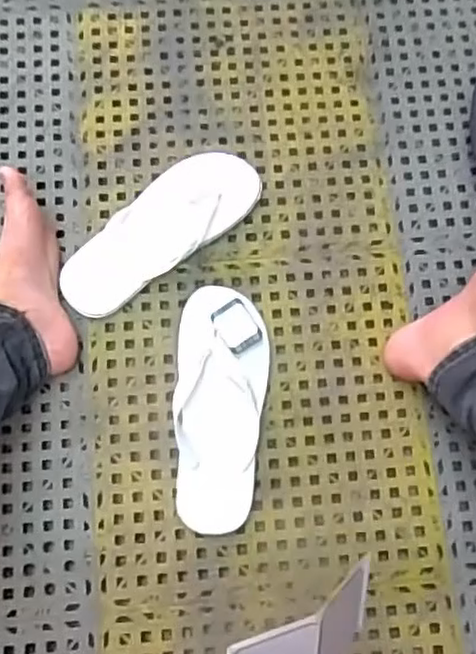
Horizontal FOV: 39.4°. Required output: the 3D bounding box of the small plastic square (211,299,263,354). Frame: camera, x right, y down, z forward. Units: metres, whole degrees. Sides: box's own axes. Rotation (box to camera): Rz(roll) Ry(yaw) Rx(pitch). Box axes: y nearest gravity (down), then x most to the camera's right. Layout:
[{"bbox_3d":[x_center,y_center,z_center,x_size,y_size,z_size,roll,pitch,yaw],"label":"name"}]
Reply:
[{"bbox_3d":[-0.001,-0.001,0.770,0.044,0.009,0.056,-33,80,-3],"label":"small plastic square"}]

